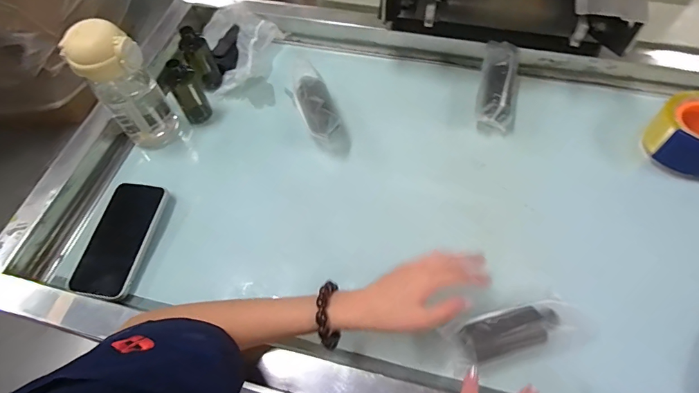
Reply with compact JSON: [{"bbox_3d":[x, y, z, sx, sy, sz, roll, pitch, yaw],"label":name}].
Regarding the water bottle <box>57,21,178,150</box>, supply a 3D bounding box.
[{"bbox_3d":[-0.311,-0.149,0.564,0.079,0.197,0.067,-35,64,-16],"label":"water bottle"}]

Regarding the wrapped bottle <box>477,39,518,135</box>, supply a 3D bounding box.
[{"bbox_3d":[0.233,-0.176,0.617,0.061,0.055,0.160,8,73,8],"label":"wrapped bottle"}]

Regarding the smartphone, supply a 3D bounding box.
[{"bbox_3d":[-0.306,0.055,0.534,0.082,0.016,0.158,7,60,7],"label":"smartphone"}]

